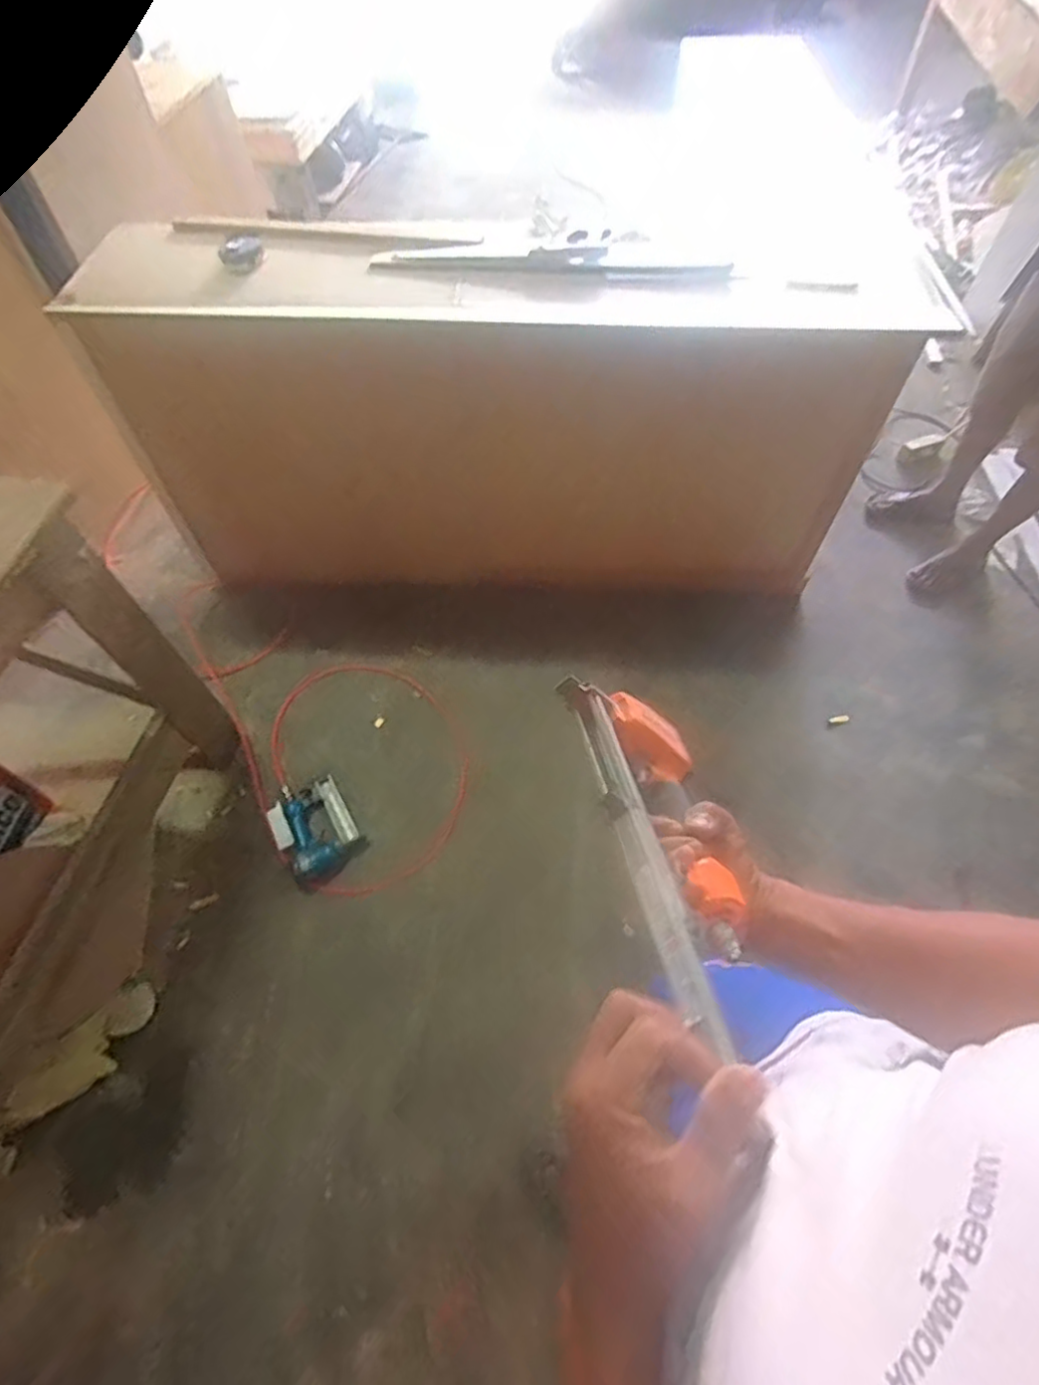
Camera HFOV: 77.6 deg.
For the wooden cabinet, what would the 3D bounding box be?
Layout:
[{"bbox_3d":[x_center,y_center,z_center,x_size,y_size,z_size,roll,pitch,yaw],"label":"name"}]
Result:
[{"bbox_3d":[-0.035,-0.679,1.611,1.733,0.827,0.451,6,58,4],"label":"wooden cabinet"}]

